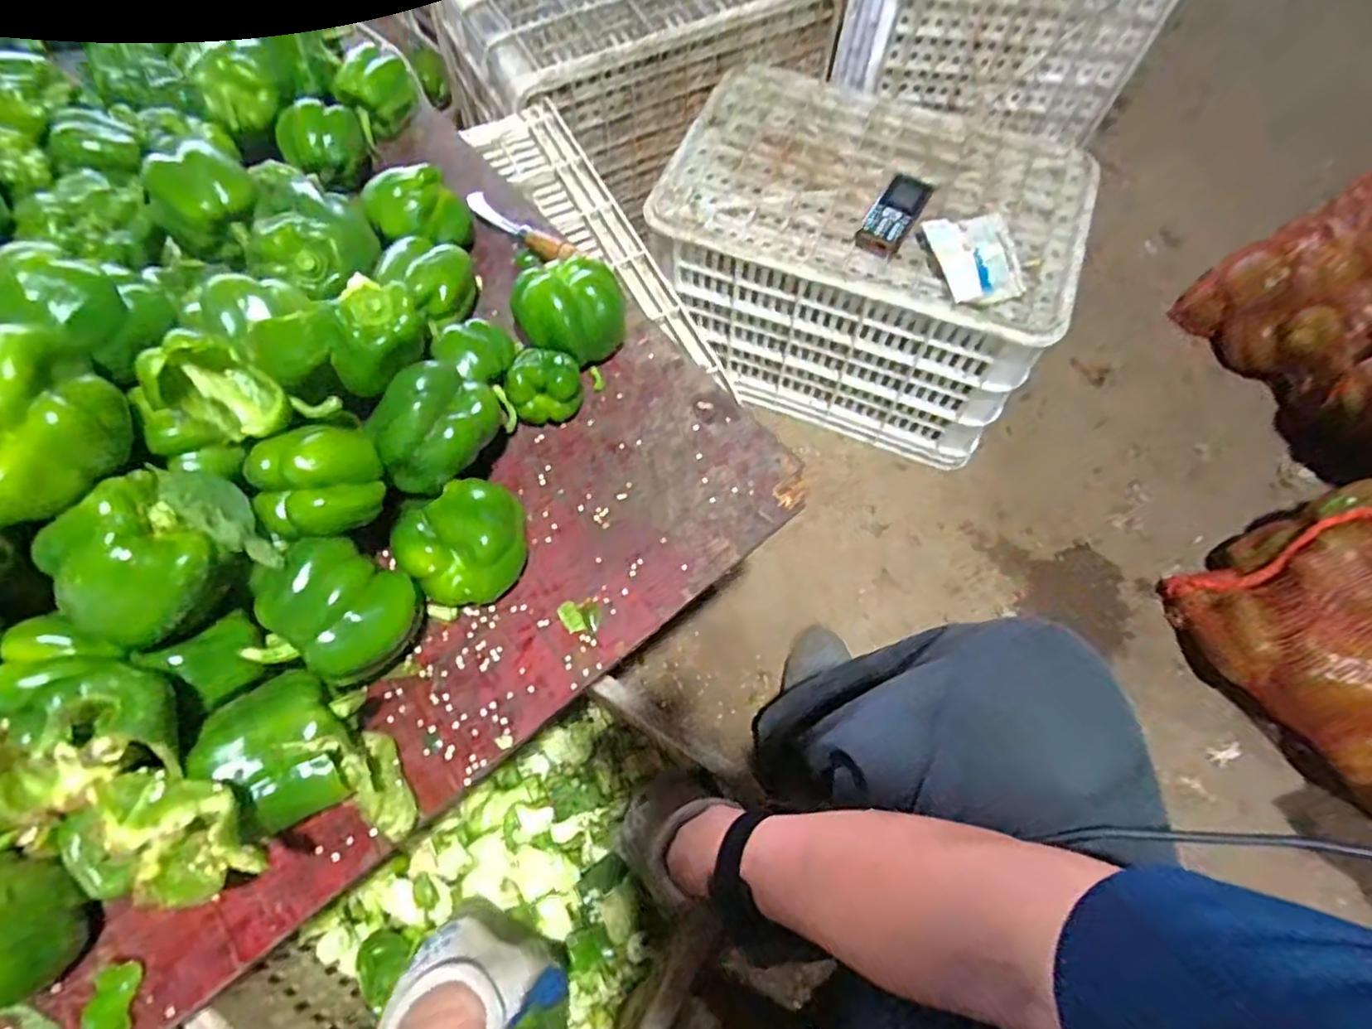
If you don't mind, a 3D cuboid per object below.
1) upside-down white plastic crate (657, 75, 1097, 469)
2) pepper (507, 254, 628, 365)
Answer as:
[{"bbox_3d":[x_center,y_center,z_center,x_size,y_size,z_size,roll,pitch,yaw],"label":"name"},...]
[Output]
[{"bbox_3d":[0.239,-0.363,0.935,0.509,0.278,0.356,24,67,8],"label":"upside-down white plastic crate"},{"bbox_3d":[-0.103,-0.180,0.587,0.097,0.081,0.095,-17,68,-10],"label":"pepper"}]

